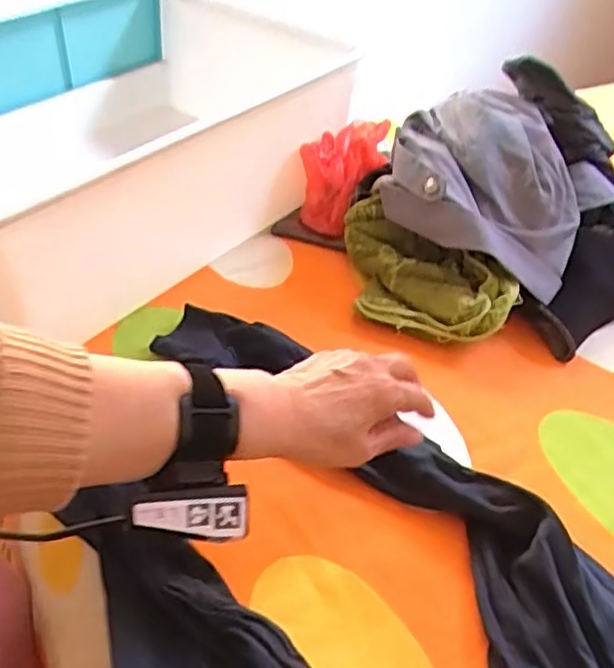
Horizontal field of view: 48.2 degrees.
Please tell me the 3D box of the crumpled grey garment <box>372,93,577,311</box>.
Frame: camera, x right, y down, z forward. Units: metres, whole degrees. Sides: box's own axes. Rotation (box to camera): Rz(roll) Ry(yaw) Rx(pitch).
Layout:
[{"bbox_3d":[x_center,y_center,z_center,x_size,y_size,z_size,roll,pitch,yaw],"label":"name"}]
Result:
[{"bbox_3d":[0.194,-0.154,0.755,0.219,0.149,0.218,18,39,17],"label":"crumpled grey garment"}]

